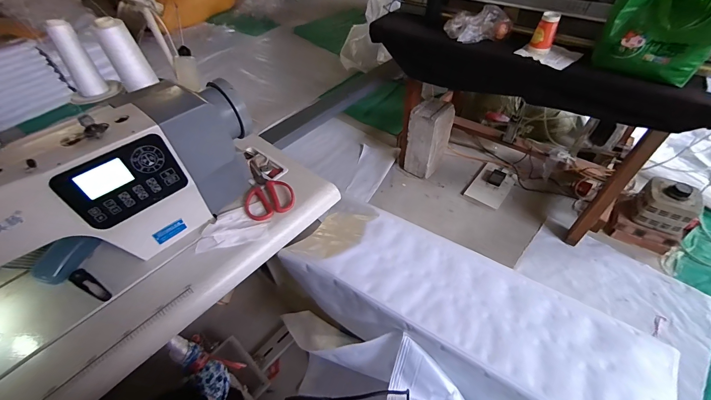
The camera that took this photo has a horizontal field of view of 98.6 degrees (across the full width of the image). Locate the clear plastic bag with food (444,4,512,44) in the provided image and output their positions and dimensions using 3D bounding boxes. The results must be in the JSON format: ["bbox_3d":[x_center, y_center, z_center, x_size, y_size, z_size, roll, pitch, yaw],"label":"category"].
[{"bbox_3d":[0.445,-0.642,1.113,0.218,0.097,0.096,1,49,3],"label":"clear plastic bag with food"}]

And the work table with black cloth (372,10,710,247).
[{"bbox_3d":[0.738,-0.370,1.367,1.292,0.672,0.515,33,58,27],"label":"work table with black cloth"}]

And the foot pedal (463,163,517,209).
[{"bbox_3d":[0.739,-0.090,1.666,0.198,0.041,0.290,30,54,26],"label":"foot pedal"}]

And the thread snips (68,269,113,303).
[{"bbox_3d":[-0.467,0.152,0.539,0.110,0.012,0.023,22,53,21],"label":"thread snips"}]

